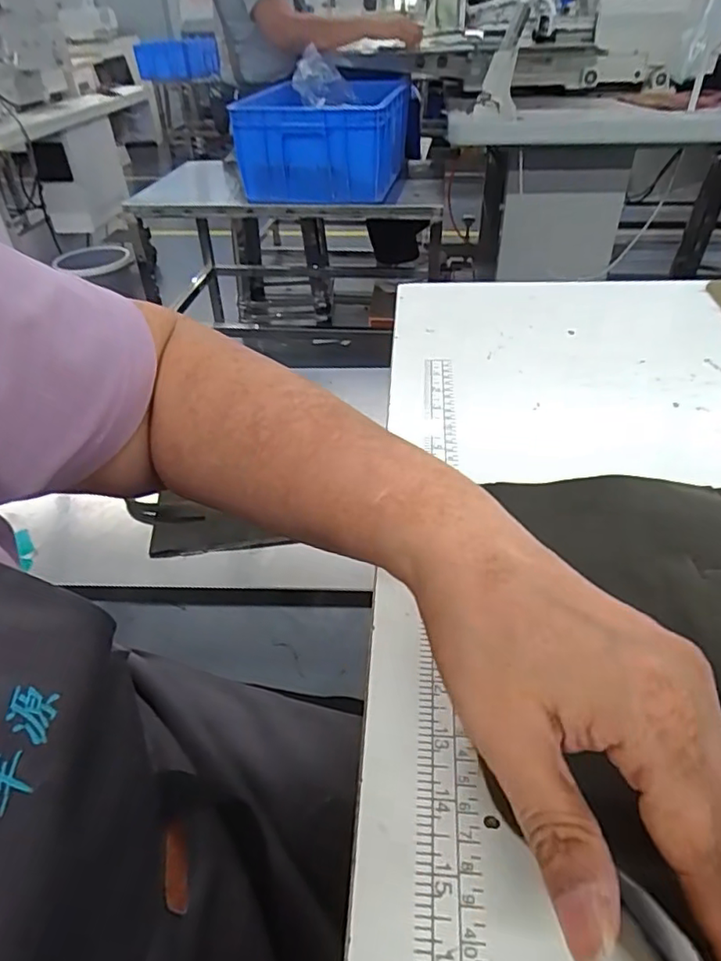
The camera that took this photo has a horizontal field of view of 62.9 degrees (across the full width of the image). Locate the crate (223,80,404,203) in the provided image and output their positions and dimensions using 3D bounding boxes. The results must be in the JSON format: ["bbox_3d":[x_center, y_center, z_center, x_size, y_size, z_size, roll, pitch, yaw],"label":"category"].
[{"bbox_3d":[-0.089,-0.897,1.552,0.366,0.218,0.472,6,40,10],"label":"crate"}]

